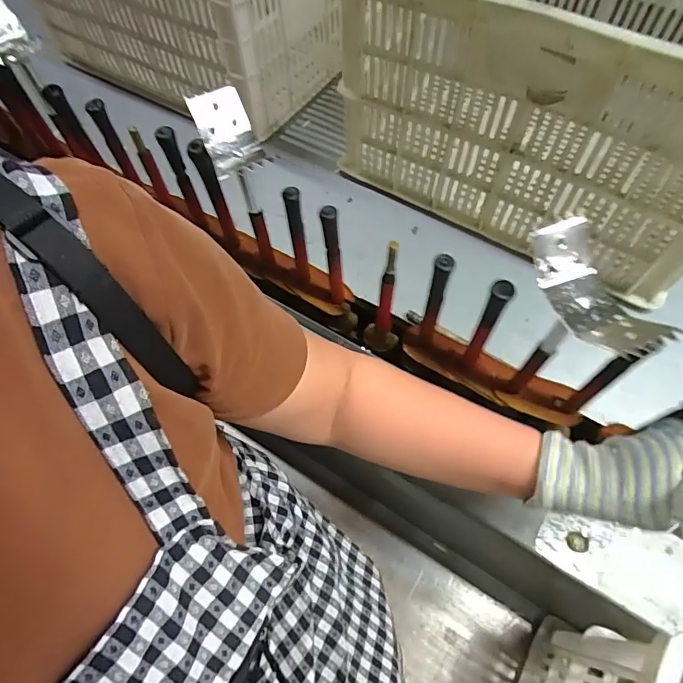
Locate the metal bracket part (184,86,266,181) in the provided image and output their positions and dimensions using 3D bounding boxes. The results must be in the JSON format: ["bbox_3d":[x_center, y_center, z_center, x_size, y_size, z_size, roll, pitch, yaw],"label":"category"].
[{"bbox_3d":[-0.103,-0.189,0.414,0.046,0.048,0.065,-24,60,-13],"label":"metal bracket part"}]

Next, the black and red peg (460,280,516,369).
[{"bbox_3d":[0.134,-0.007,0.434,0.018,0.144,0.013,23,61,15],"label":"black and red peg"}]

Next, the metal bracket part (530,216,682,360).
[{"bbox_3d":[0.178,-0.034,0.329,0.045,0.032,0.115,-16,59,-9],"label":"metal bracket part"}]

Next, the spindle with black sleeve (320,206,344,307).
[{"bbox_3d":[-0.009,-0.086,0.479,0.018,0.143,0.013,-3,58,-1],"label":"spindle with black sleeve"}]

